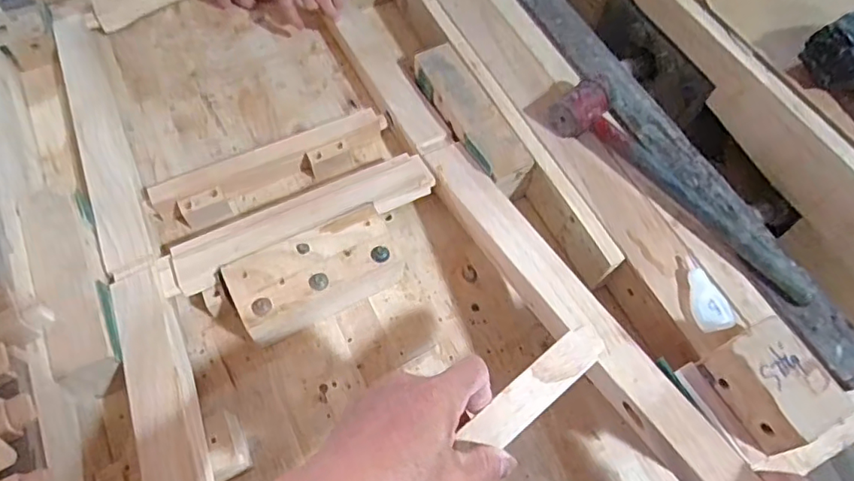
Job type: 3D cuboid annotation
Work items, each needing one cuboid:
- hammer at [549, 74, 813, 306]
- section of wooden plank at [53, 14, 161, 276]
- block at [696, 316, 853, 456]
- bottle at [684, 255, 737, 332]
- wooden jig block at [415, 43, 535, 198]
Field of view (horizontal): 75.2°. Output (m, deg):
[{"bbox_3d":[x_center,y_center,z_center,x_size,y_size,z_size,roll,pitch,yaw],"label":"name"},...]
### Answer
[{"bbox_3d":[0.266,-0.061,0.579,0.067,0.046,0.313,-40,70,-20],"label":"hammer"},{"bbox_3d":[-0.399,-0.132,0.686,0.054,0.048,0.411,-22,65,-12],"label":"section of wooden plank"},{"bbox_3d":[0.252,0.105,0.406,0.049,0.050,0.077,-25,65,-14],"label":"block"},{"bbox_3d":[0.266,0.051,0.539,0.038,0.017,0.076,-22,65,-12],"label":"bottle"},{"bbox_3d":[0.050,-0.154,0.677,0.055,0.047,0.216,-23,65,-13],"label":"wooden jig block"}]

